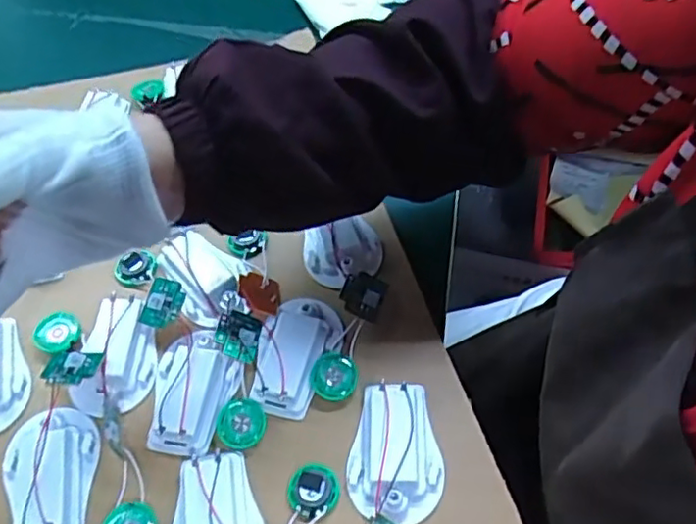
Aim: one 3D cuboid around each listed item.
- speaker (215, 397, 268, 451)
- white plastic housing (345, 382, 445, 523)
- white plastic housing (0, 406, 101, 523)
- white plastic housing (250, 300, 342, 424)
[{"bbox_3d":[-0.064,0.096,0.370,0.027,0.012,0.029,0,53,-1],"label":"speaker"},{"bbox_3d":[0.029,0.105,0.350,0.051,0.022,0.075,9,53,6],"label":"white plastic housing"},{"bbox_3d":[-0.175,0.120,0.355,0.053,0.021,0.080,1,53,0],"label":"white plastic housing"},{"bbox_3d":[-0.034,0.057,0.392,0.049,0.017,0.079,15,54,11],"label":"white plastic housing"}]

